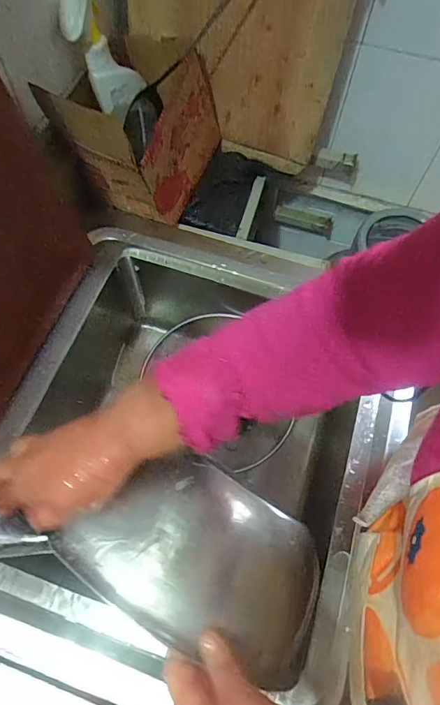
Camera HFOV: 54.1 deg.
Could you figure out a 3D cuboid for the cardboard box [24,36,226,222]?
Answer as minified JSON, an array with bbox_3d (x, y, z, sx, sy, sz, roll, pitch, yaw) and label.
[{"bbox_3d":[-0.118,-0.350,0.671,0.185,0.186,0.268,22,65,9],"label":"cardboard box"}]

